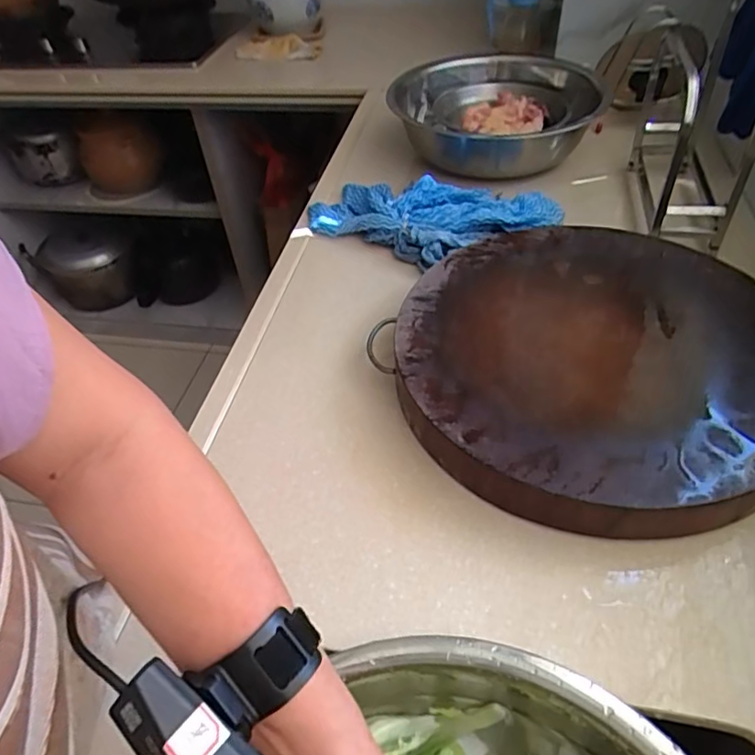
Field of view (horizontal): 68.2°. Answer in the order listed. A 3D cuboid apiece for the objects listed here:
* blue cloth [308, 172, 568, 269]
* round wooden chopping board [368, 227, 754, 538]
[{"bbox_3d":[0.064,-0.212,0.716,0.294,0.053,0.167,24,54,25],"label":"blue cloth"},{"bbox_3d":[0.203,-0.023,0.531,0.345,0.052,0.360,-3,47,3],"label":"round wooden chopping board"}]

